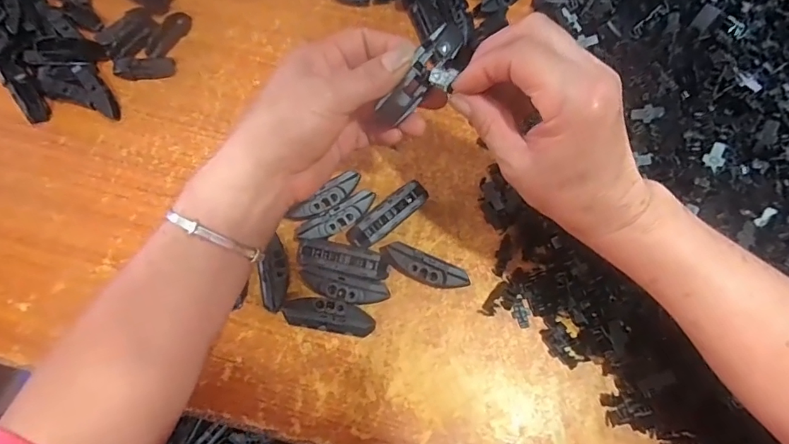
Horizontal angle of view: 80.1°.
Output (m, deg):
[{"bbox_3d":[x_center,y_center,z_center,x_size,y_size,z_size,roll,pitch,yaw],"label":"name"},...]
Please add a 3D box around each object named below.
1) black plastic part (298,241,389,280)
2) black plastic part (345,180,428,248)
[{"bbox_3d":[-0.041,0.032,0.378,0.071,0.018,0.025,9,73,2],"label":"black plastic part"},{"bbox_3d":[-0.004,-0.005,0.392,0.076,0.017,0.023,-38,77,-12],"label":"black plastic part"}]

